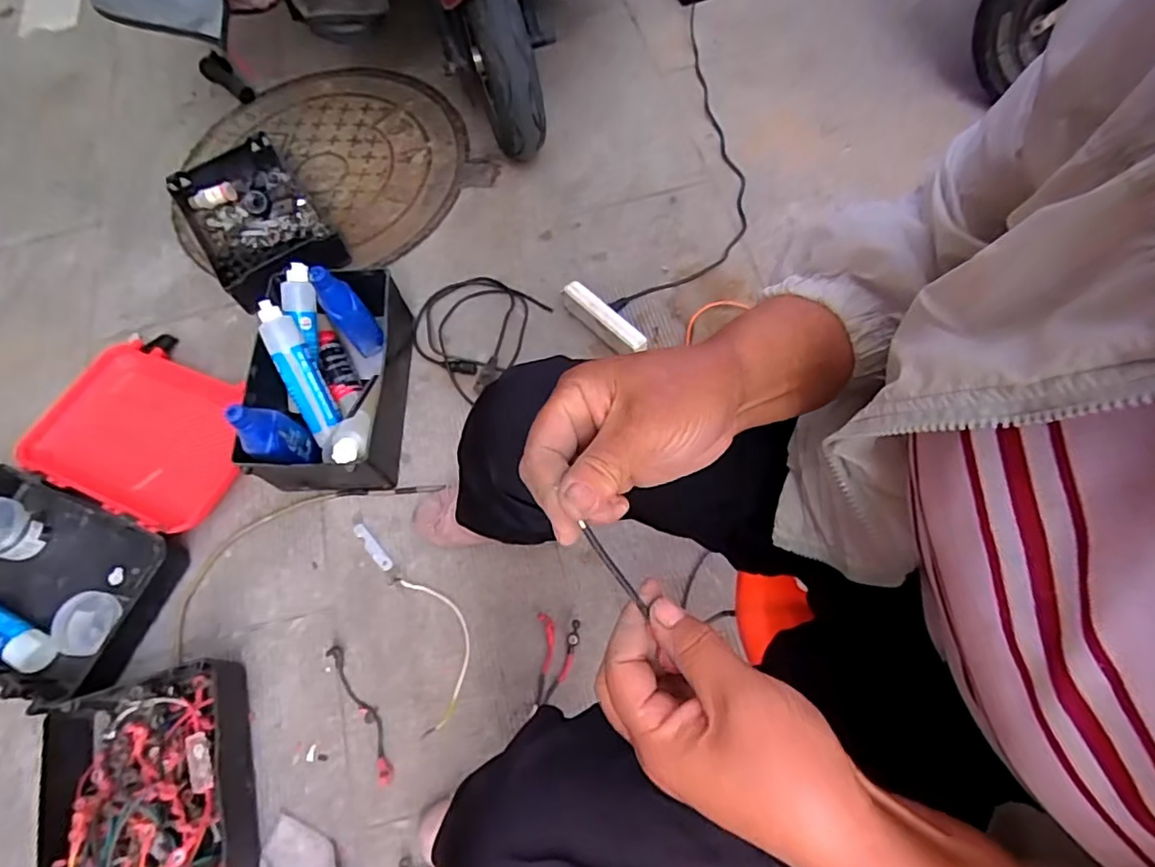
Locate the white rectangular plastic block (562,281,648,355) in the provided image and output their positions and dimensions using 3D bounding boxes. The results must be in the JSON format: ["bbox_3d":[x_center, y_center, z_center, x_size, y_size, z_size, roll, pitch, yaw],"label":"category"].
[{"bbox_3d":[0.043,-0.180,0.986,0.033,0.067,0.161,-41,71,-13],"label":"white rectangular plastic block"}]

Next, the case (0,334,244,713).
[{"bbox_3d":[-0.735,0.101,0.935,0.364,0.077,0.522,18,69,12],"label":"case"}]

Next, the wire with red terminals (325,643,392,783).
[{"bbox_3d":[-0.287,0.371,0.802,0.027,0.013,0.189,-30,69,-9],"label":"wire with red terminals"}]

